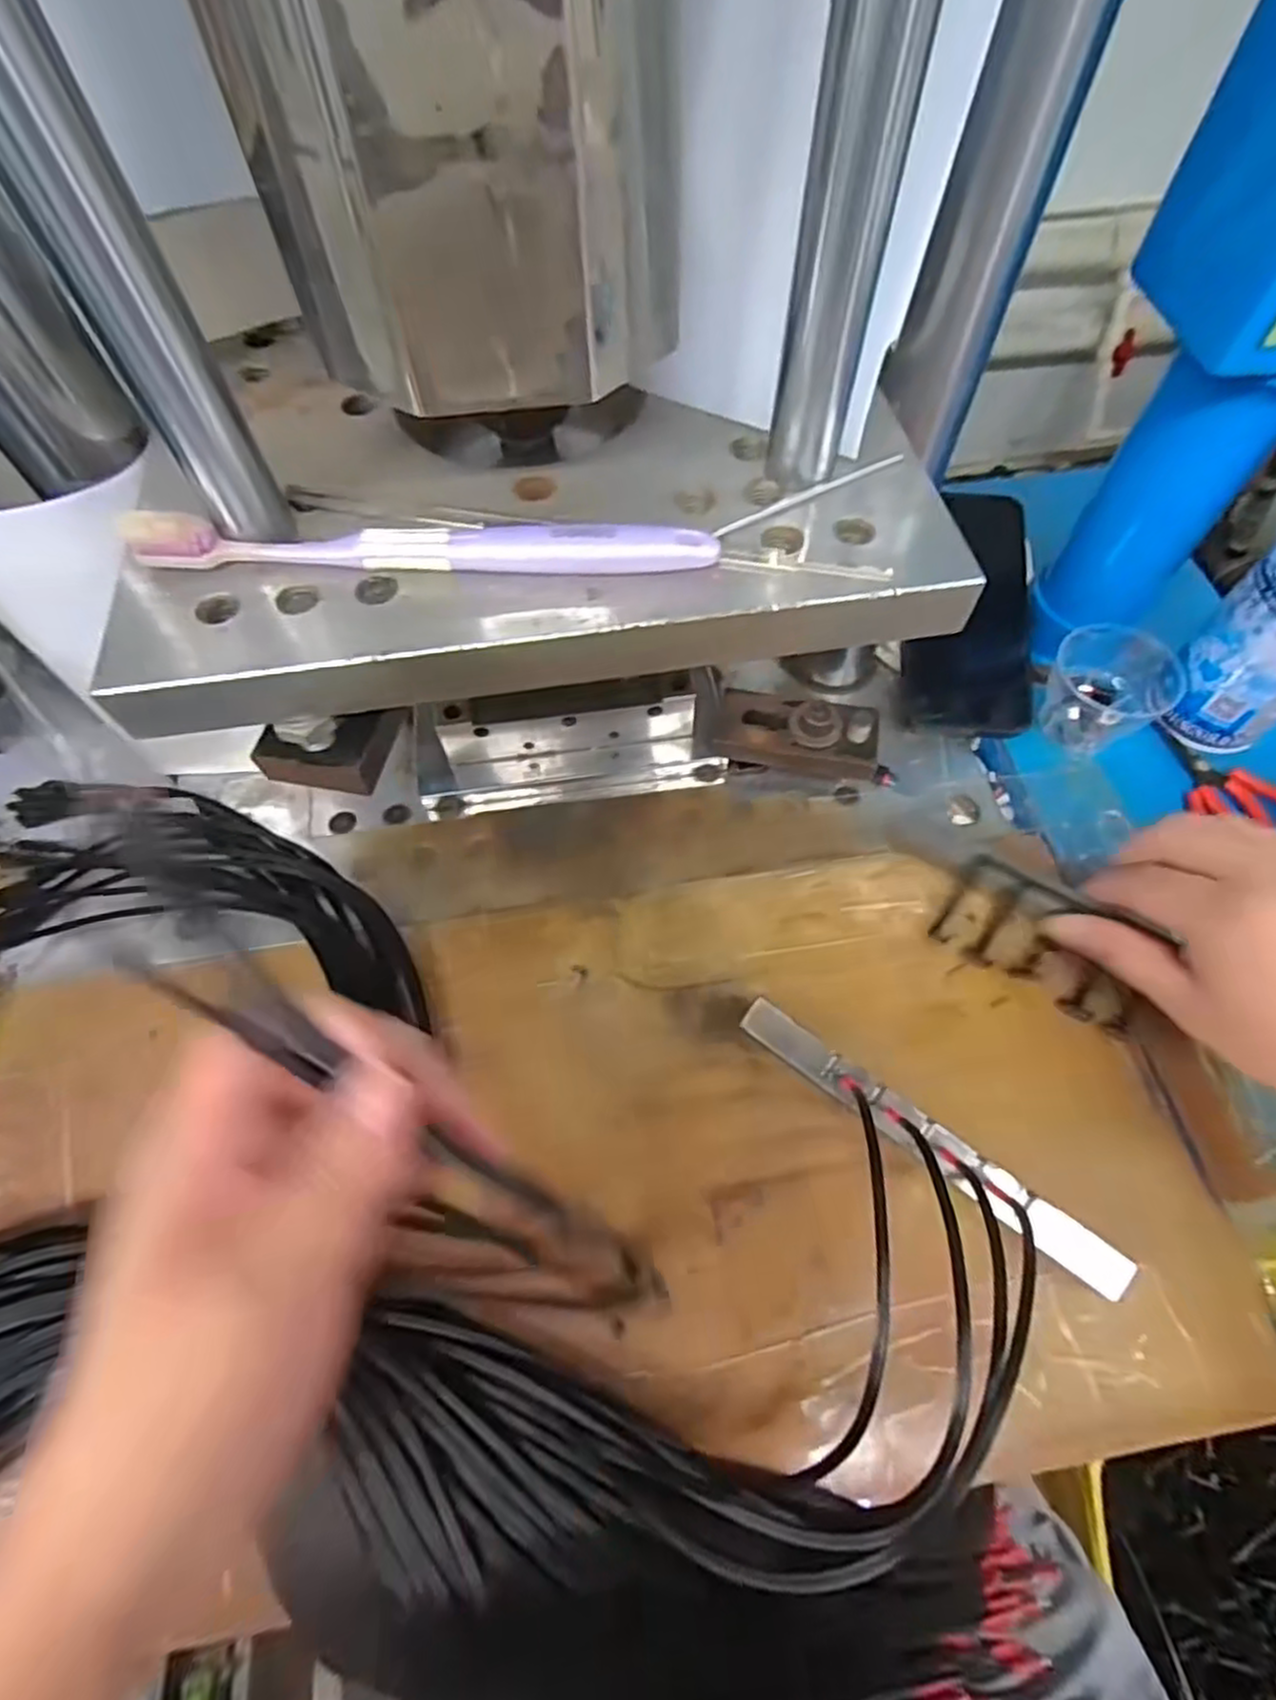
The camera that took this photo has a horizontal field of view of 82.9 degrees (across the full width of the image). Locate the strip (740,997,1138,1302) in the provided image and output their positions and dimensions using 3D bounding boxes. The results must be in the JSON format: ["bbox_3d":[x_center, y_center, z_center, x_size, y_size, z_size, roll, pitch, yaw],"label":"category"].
[{"bbox_3d":[0.123,0.126,0.315,0.176,0.025,0.017,35,68,17],"label":"strip"}]

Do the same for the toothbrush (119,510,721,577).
[{"bbox_3d":[-0.068,-0.096,0.229,0.182,0.012,0.013,1,62,2],"label":"toothbrush"}]

